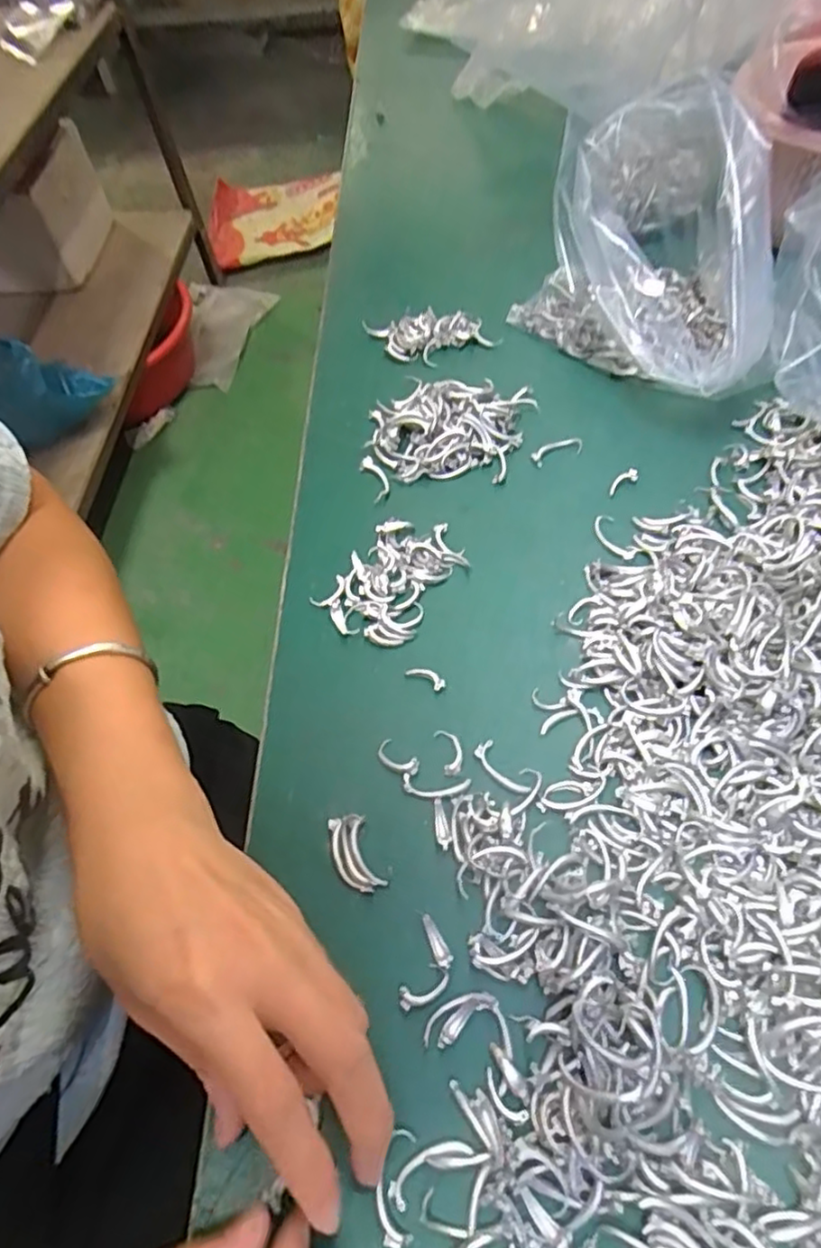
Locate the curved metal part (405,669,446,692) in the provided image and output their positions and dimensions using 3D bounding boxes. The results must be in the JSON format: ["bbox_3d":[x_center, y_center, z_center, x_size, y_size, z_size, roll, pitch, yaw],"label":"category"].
[{"bbox_3d":[0.008,0.025,0.324,0.020,0.004,0.007,28,64,20],"label":"curved metal part"}]

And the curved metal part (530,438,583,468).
[{"bbox_3d":[0.088,-0.104,0.397,0.032,0.004,0.013,-25,59,-10],"label":"curved metal part"}]

